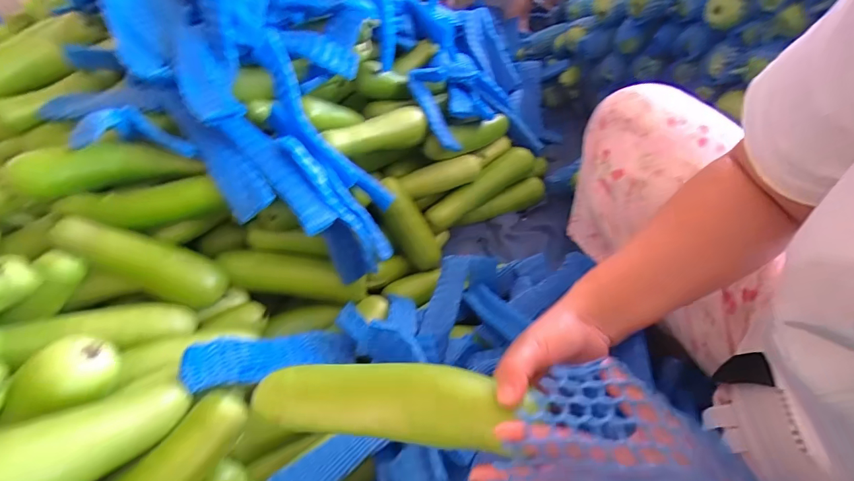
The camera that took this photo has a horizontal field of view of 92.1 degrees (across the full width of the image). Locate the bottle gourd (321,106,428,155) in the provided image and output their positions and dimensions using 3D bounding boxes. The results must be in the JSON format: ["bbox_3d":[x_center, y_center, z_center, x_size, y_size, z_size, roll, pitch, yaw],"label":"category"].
[{"bbox_3d":[-0.090,-0.189,0.729,0.208,0.052,0.058,-23,49,-33],"label":"bottle gourd"}]

